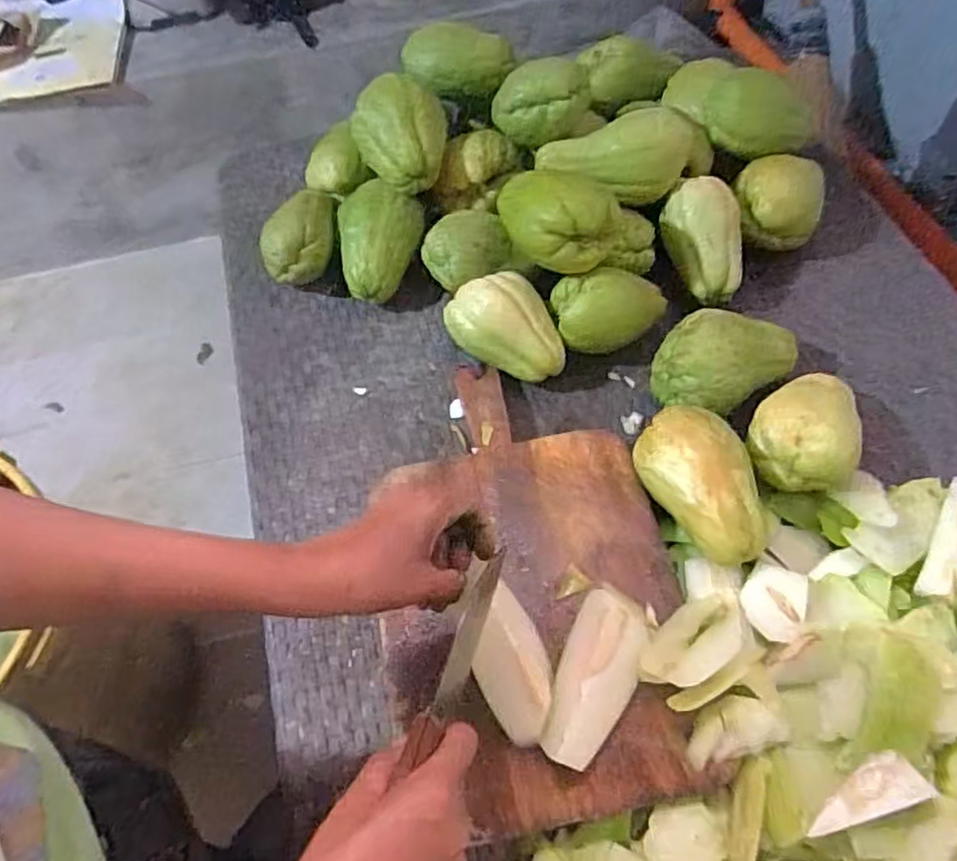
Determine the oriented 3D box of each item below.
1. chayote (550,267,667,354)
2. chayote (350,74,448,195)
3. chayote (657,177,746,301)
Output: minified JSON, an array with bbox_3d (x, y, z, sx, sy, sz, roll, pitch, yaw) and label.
[{"bbox_3d":[0.127,-0.119,0.642,0.111,0.065,0.057,-8,57,-1],"label":"chayote"},{"bbox_3d":[-0.082,-0.305,0.688,0.096,0.064,0.107,-2,57,2],"label":"chayote"},{"bbox_3d":[0.231,-0.193,0.695,0.072,0.062,0.123,-11,89,19],"label":"chayote"}]

